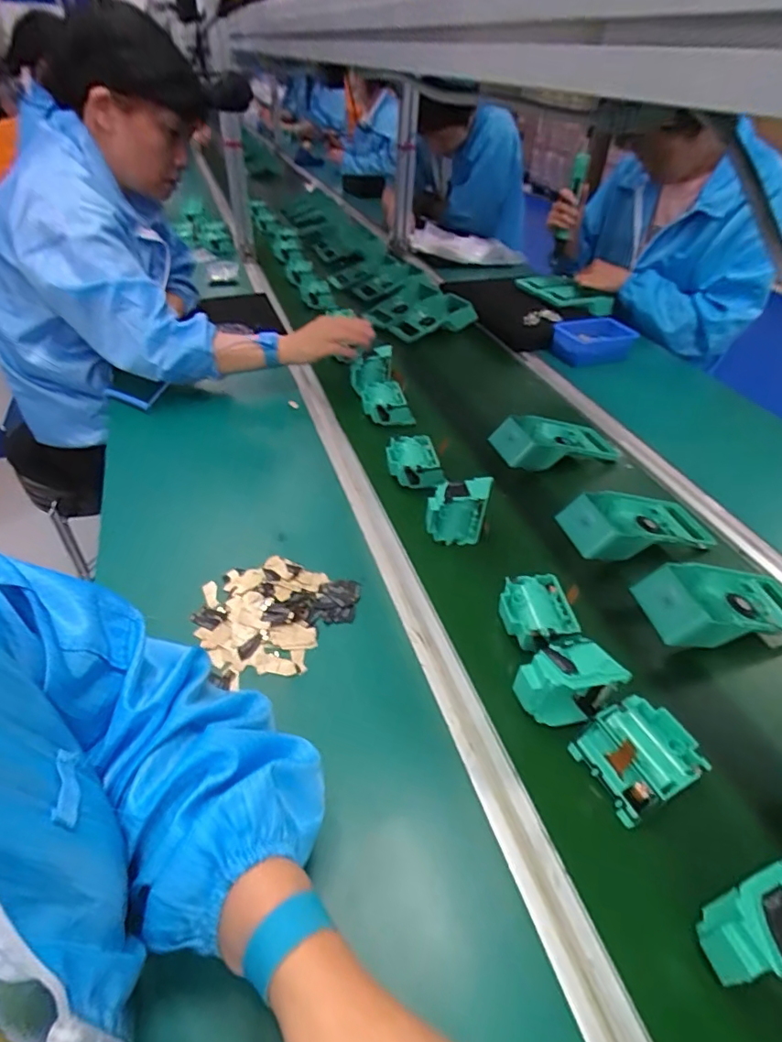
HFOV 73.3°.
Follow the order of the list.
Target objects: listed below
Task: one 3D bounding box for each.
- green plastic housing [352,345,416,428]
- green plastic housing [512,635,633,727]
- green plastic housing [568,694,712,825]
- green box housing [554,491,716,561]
[{"bbox_3d":[-0.016,-0.211,0.850,0.068,0.051,0.135,-11,61,-18],"label":"green plastic housing"},{"bbox_3d":[0.154,0.146,0.466,0.084,0.080,0.043,-3,43,-5],"label":"green plastic housing"},{"bbox_3d":[0.204,0.195,0.437,0.077,0.045,0.072,-19,47,-22],"label":"green plastic housing"},{"bbox_3d":[0.307,0.003,0.650,0.194,0.055,0.094,-8,43,-10],"label":"green box housing"}]

